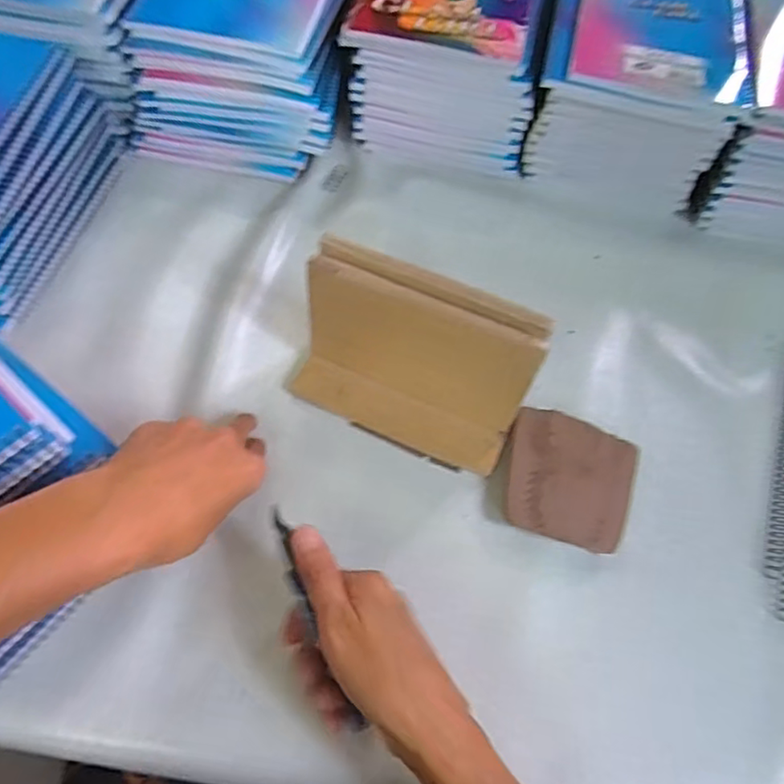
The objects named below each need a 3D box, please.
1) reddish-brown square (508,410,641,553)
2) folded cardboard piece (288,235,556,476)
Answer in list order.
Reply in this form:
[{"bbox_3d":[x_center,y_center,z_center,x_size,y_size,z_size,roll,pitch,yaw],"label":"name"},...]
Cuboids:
[{"bbox_3d":[0.124,0.062,0.418,0.086,0.024,0.089,16,60,6],"label":"reddish-brown square"},{"bbox_3d":[0.011,-0.020,0.399,0.161,0.113,0.065,21,61,8],"label":"folded cardboard piece"}]

